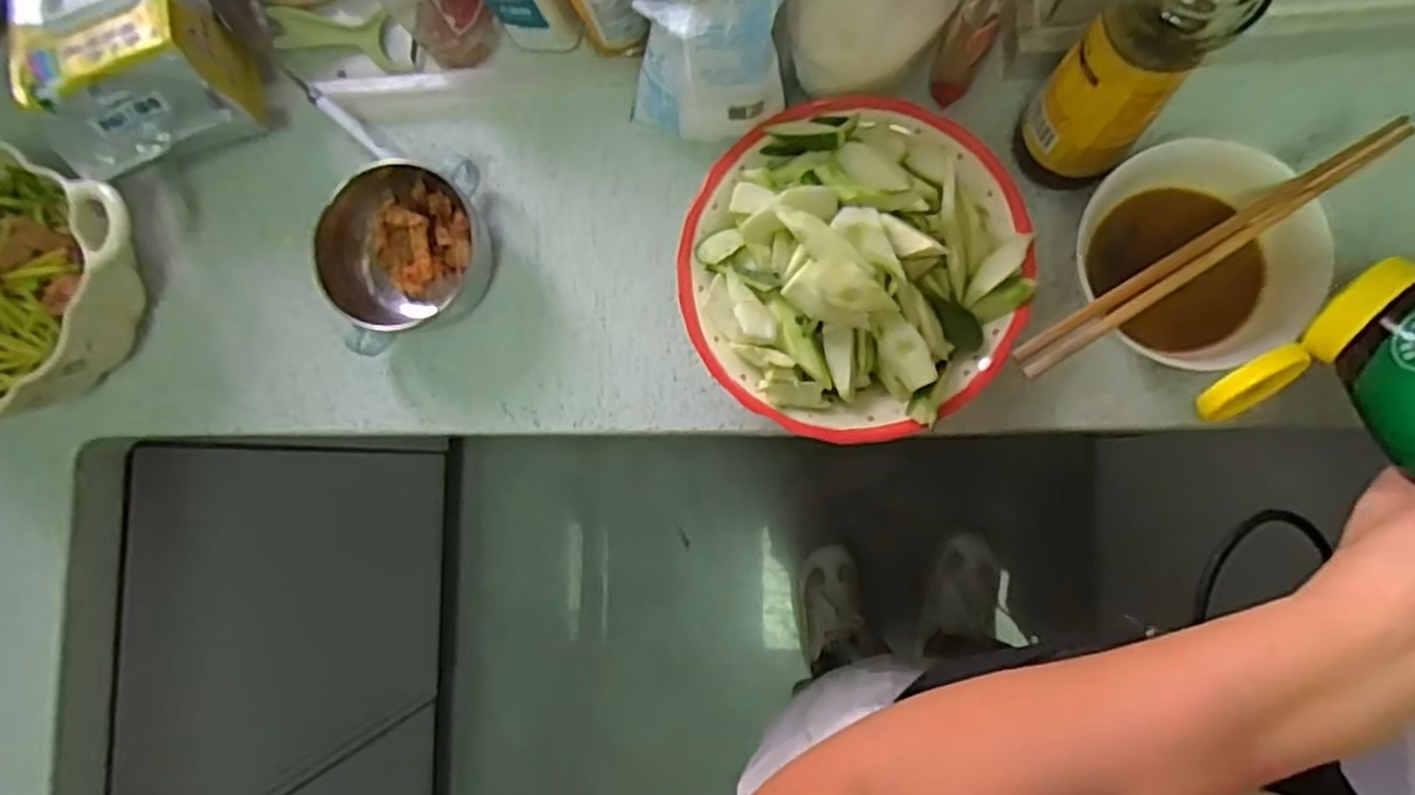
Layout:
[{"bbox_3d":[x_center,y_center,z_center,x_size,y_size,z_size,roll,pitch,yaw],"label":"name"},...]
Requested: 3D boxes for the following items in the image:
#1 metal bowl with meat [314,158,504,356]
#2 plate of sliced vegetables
[{"bbox_3d":[-0.199,-0.099,0.534,0.103,0.058,0.110,-1,84,7],"label":"metal bowl with meat"},{"bbox_3d":[0.086,-0.079,0.476,0.200,0.085,0.198,-1,84,7],"label":"plate of sliced vegetables"}]

